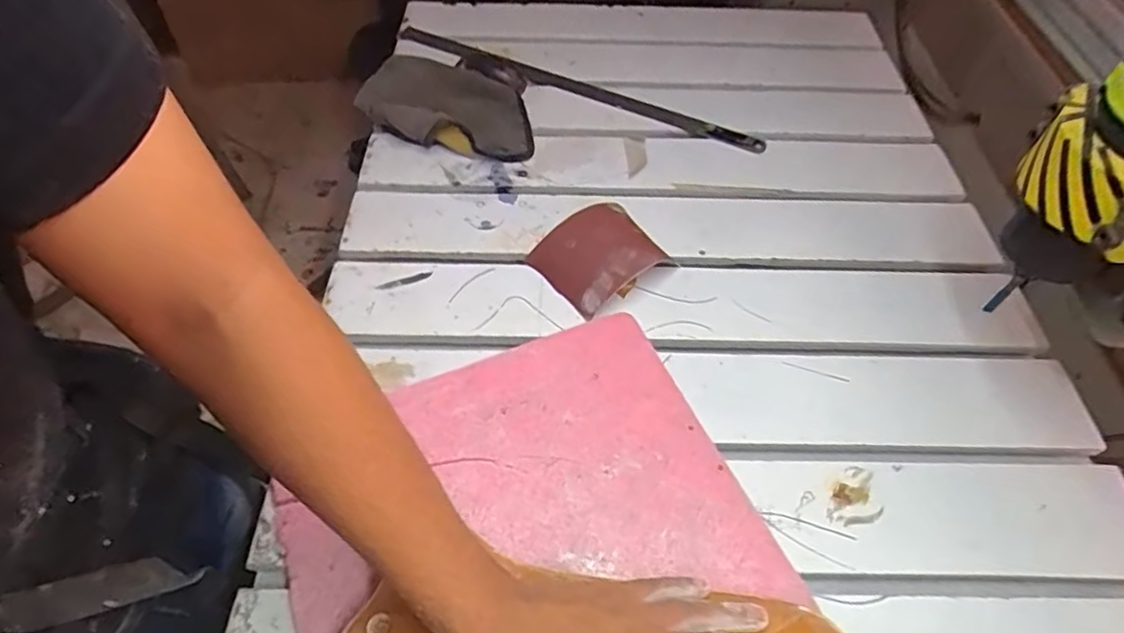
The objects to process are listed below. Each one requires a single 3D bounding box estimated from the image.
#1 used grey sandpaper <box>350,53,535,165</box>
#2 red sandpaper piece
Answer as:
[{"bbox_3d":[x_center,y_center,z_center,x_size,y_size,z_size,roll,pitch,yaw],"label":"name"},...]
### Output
[{"bbox_3d":[-0.136,-0.252,0.752,0.231,0.034,0.134,28,58,17],"label":"used grey sandpaper"},{"bbox_3d":[0.036,-0.064,0.622,0.111,0.031,0.100,-33,62,-24],"label":"red sandpaper piece"}]

